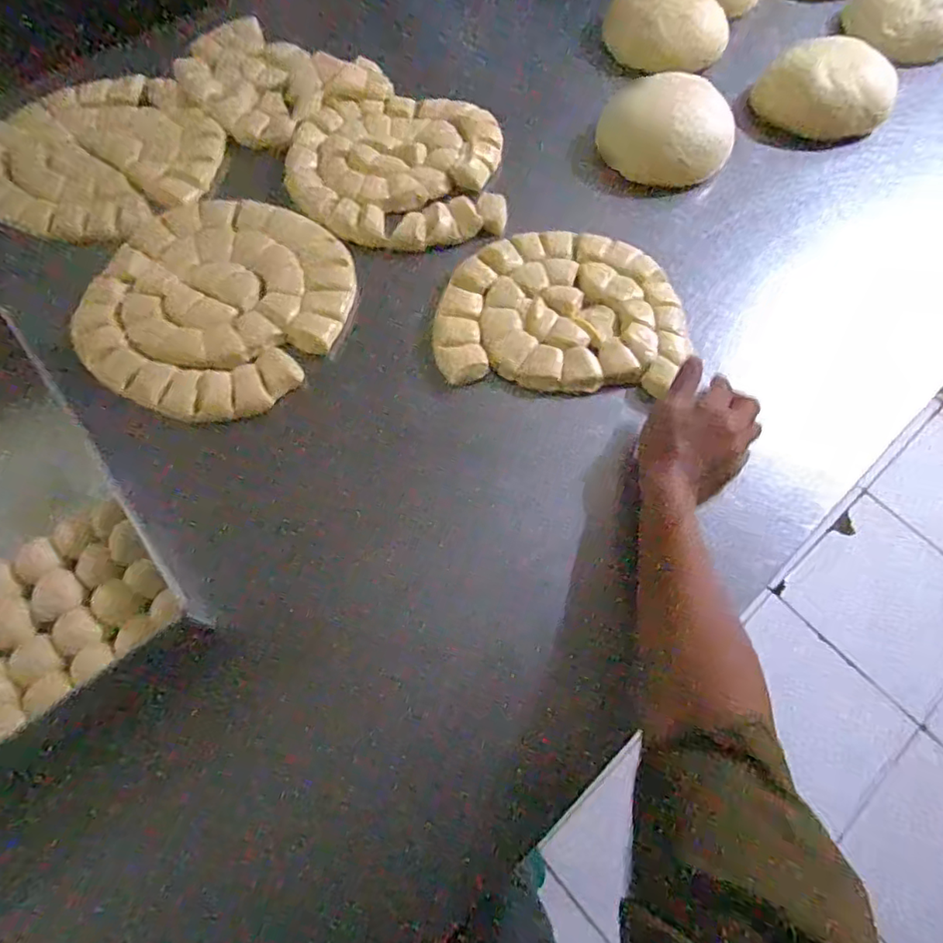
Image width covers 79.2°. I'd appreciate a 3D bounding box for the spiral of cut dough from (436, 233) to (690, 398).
[{"bbox_3d":[0.102,-0.187,0.648,0.268,0.023,0.206,5,66,2],"label":"spiral of cut dough"}]

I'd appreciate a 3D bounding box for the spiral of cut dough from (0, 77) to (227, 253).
[{"bbox_3d":[-0.479,-0.418,0.745,0.292,0.025,0.280,0,66,0],"label":"spiral of cut dough"}]

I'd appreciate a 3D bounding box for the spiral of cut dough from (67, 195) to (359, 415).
[{"bbox_3d":[-0.294,-0.197,0.652,0.277,0.020,0.279,0,66,0],"label":"spiral of cut dough"}]

